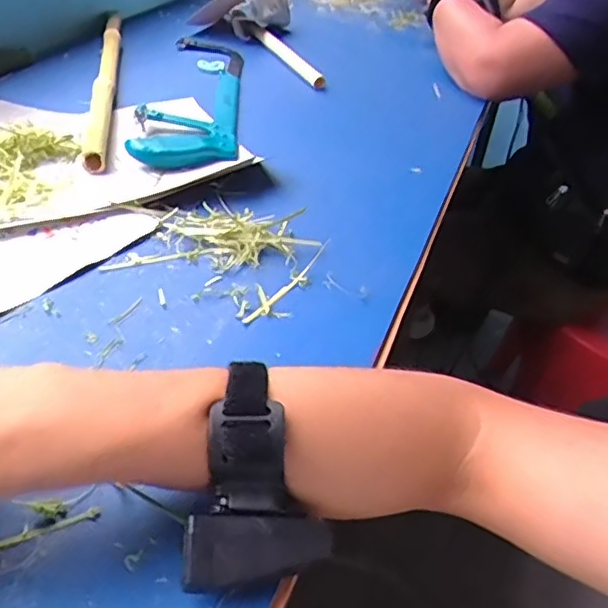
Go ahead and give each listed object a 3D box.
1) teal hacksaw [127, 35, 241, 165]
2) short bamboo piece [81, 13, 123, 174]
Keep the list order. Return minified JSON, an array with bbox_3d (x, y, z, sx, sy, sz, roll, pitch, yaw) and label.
[{"bbox_3d":[-0.135,-0.276,0.778,0.108,0.026,0.430,3,39,-6],"label":"teal hacksaw"},{"bbox_3d":[-0.246,-0.284,0.773,0.024,0.024,0.472,-2,40,-12],"label":"short bamboo piece"}]

